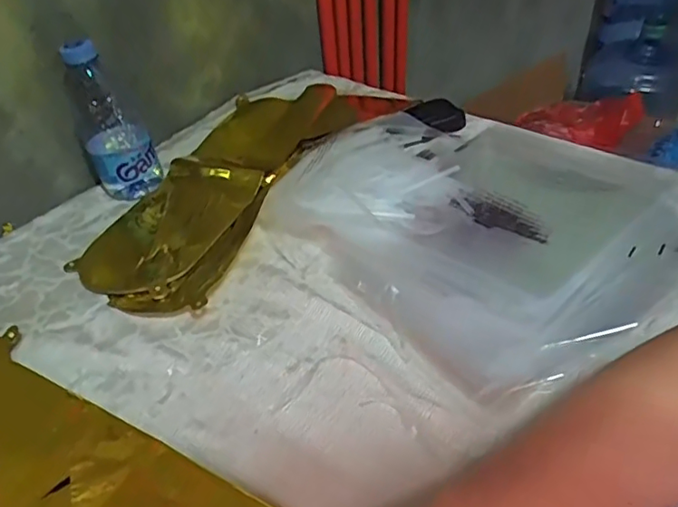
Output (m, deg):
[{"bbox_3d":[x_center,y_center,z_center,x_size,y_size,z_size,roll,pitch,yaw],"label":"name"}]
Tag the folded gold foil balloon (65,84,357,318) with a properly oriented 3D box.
[{"bbox_3d":[-0.114,-0.088,0.613,0.180,0.046,0.407,13,41,21],"label":"folded gold foil balloon"}]

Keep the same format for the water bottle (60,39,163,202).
[{"bbox_3d":[-0.237,-0.135,0.577,0.066,0.157,0.062,-21,41,-21],"label":"water bottle"}]

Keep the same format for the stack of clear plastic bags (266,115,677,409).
[{"bbox_3d":[0.133,-0.042,0.496,0.289,0.035,0.310,-31,49,-23],"label":"stack of clear plastic bags"}]

